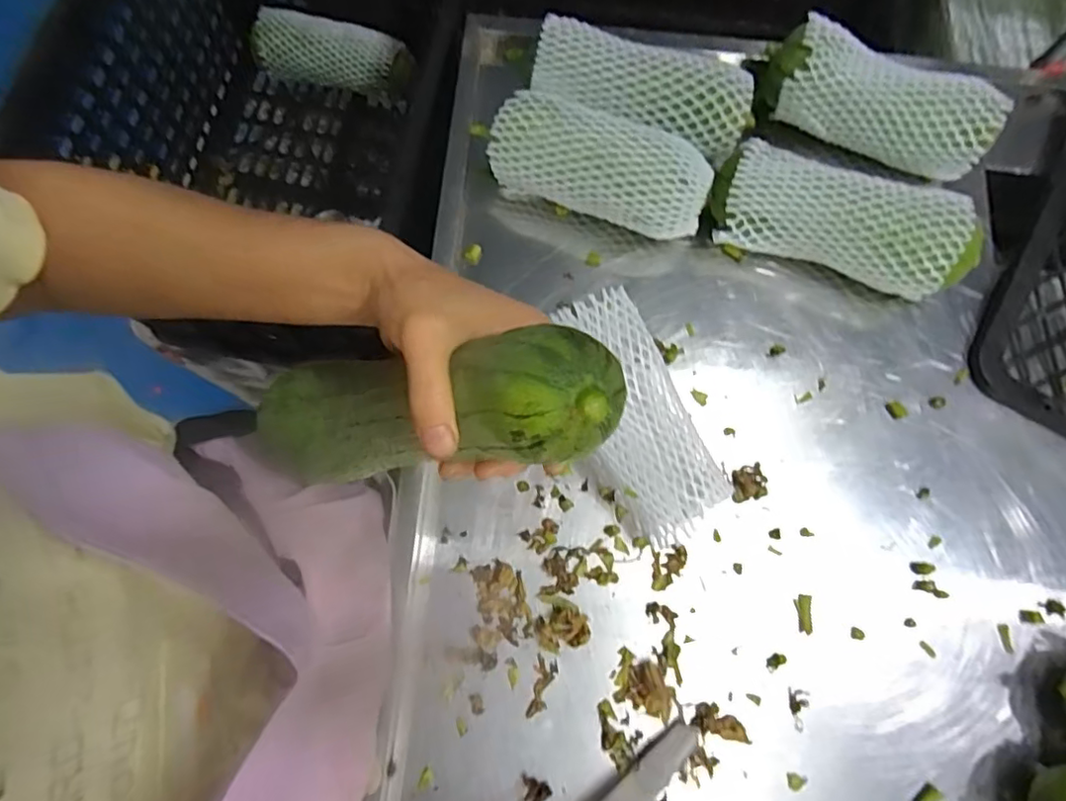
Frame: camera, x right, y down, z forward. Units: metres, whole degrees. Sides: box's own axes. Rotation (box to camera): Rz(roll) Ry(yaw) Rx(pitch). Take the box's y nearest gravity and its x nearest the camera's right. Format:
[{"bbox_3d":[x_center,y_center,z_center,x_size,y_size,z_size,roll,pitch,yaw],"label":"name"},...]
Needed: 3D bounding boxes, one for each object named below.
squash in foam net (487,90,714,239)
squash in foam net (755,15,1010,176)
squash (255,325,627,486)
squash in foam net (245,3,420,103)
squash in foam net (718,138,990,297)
[{"bbox_3d":[0.058,-0.195,0.514,0.178,0.090,0.079,19,76,3],"label":"squash in foam net"},{"bbox_3d":[0.299,-0.262,0.520,0.197,0.068,0.071,19,76,5],"label":"squash in foam net"},{"bbox_3d":[-0.060,0.005,0.289,0.223,0.045,0.057,-9,70,42],"label":"squash"},{"bbox_3d":[-0.258,-0.463,0.793,0.214,0.072,0.073,10,76,1],"label":"squash in foam net"},{"bbox_3d":[0.254,-0.147,0.506,0.212,0.080,0.077,18,76,3],"label":"squash in foam net"}]

